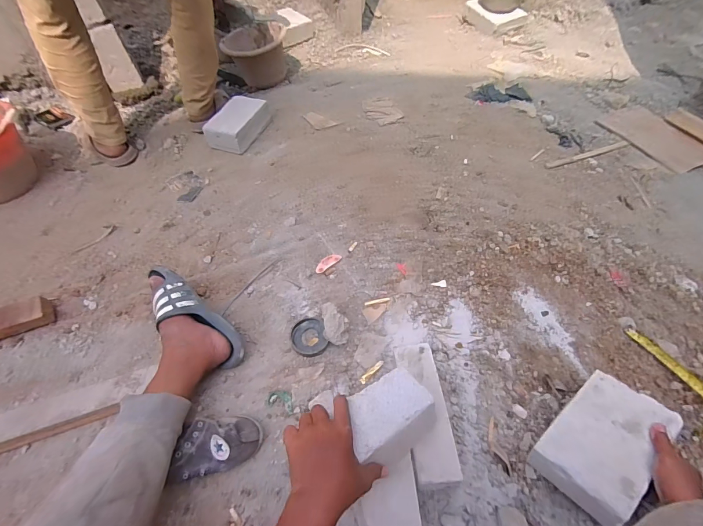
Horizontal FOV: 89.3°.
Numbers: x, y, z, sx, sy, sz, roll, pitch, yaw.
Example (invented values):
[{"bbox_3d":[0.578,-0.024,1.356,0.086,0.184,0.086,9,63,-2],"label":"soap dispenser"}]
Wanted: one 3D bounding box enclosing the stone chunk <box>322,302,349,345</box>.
[{"bbox_3d":[-0.034,0.126,0.745,0.053,0.062,0.089,-5,53,-4],"label":"stone chunk"}]

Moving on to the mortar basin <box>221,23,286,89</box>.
[{"bbox_3d":[-0.370,-0.810,1.396,0.240,0.152,0.249,-5,53,-4],"label":"mortar basin"}]

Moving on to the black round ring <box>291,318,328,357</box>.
[{"bbox_3d":[-0.091,0.157,0.755,0.072,0.014,0.085,-12,54,-9],"label":"black round ring"}]

